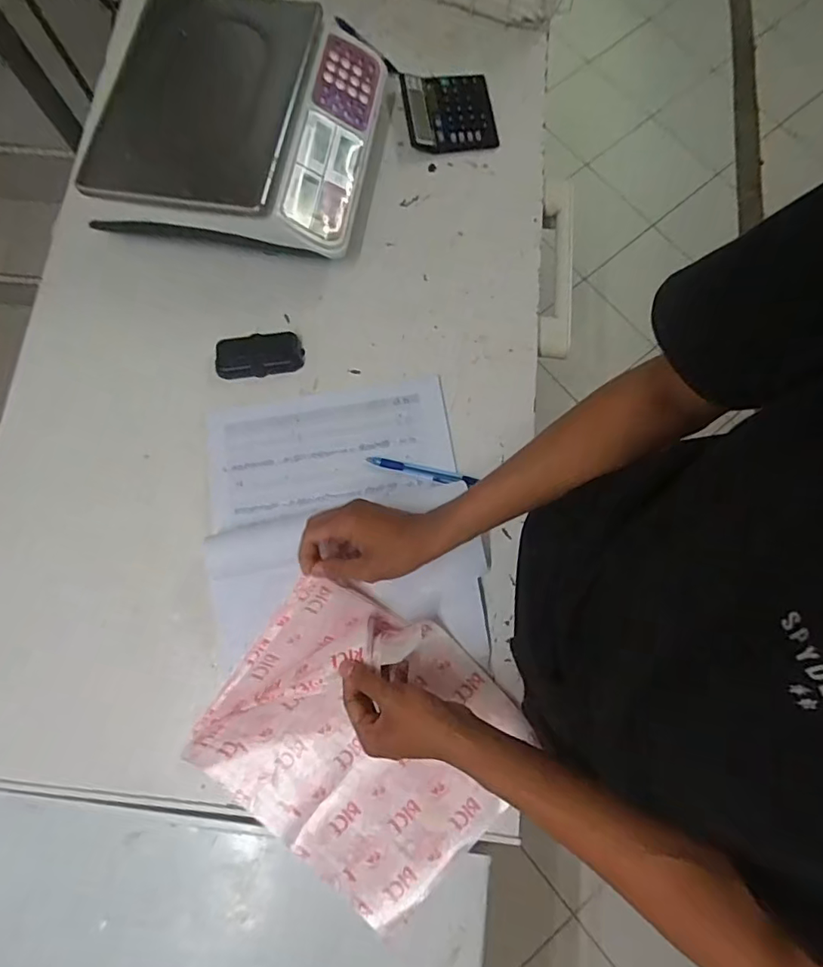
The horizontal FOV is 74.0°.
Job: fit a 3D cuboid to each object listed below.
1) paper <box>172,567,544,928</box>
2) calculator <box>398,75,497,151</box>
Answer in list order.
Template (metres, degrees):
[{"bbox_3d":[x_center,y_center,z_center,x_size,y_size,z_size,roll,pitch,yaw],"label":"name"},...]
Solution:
[{"bbox_3d":[-0.052,0.263,0.560,0.300,0.076,0.262,36,78,7],"label":"paper"},{"bbox_3d":[0.054,-0.544,0.794,0.130,0.021,0.138,-4,76,-2],"label":"calculator"}]

